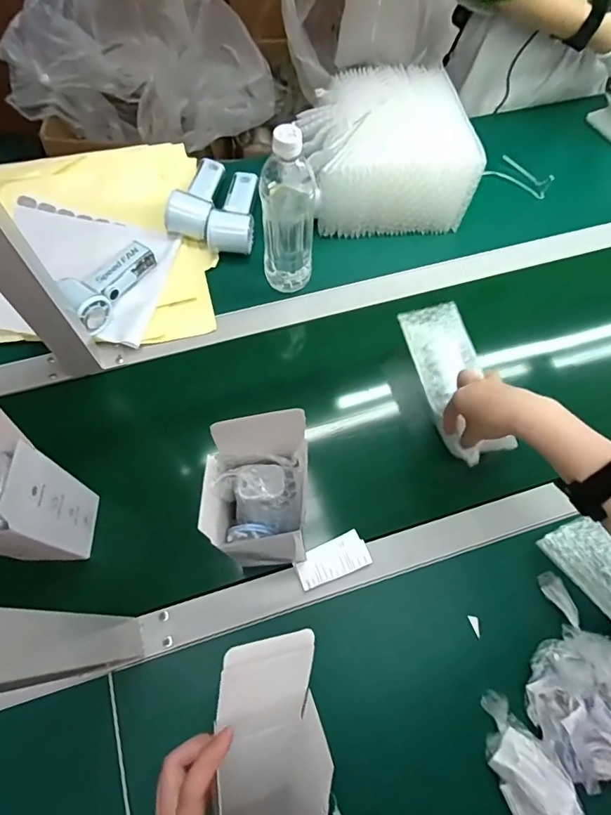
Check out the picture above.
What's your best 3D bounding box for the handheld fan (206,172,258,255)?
[{"bbox_3d":[-0.103,-0.295,0.707,0.062,0.054,0.150,4,66,0],"label":"handheld fan"}]

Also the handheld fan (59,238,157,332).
[{"bbox_3d":[-0.264,-0.170,0.627,0.064,0.041,0.139,27,68,10],"label":"handheld fan"}]

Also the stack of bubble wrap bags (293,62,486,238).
[{"bbox_3d":[0.114,-0.384,0.710,0.225,0.126,0.212,-7,67,-5],"label":"stack of bubble wrap bags"}]

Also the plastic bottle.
[{"bbox_3d":[-0.021,-0.238,0.589,0.065,0.220,0.061,-1,66,-2],"label":"plastic bottle"}]

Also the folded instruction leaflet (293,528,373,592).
[{"bbox_3d":[0.029,0.167,0.525,0.081,0.009,0.041,-19,68,-10],"label":"folded instruction leaflet"}]

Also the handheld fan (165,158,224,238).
[{"bbox_3d":[-0.153,-0.321,0.707,0.060,0.052,0.154,14,67,4],"label":"handheld fan"}]

